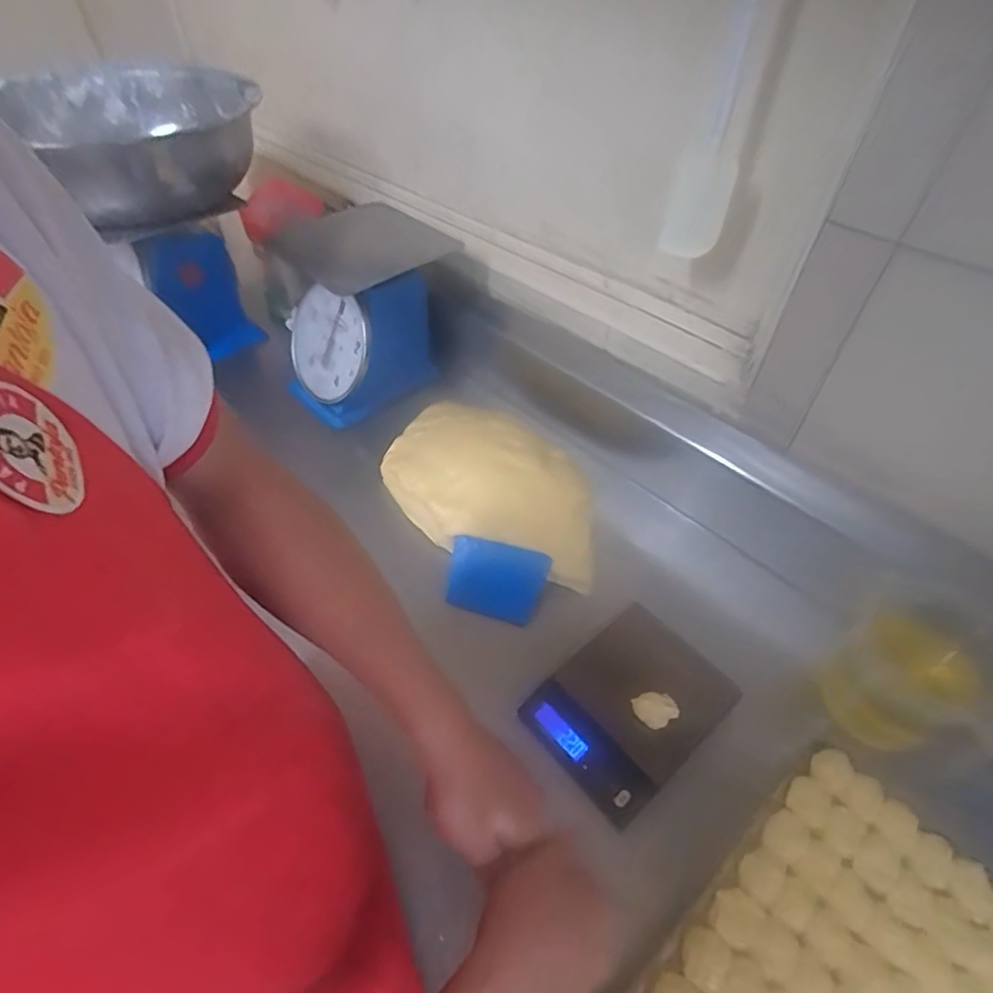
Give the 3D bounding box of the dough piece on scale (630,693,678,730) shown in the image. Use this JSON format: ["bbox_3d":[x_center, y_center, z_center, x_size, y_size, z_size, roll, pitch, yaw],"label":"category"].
[{"bbox_3d":[0.167,0.224,0.607,0.039,0.020,0.034,-18,50,-18],"label":"dough piece on scale"}]

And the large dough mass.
[{"bbox_3d":[-0.014,-0.030,0.834,0.233,0.061,0.416,-29,54,-26],"label":"large dough mass"}]

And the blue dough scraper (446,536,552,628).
[{"bbox_3d":[-0.003,0.107,0.745,0.126,0.007,0.093,15,76,16],"label":"blue dough scraper"}]

